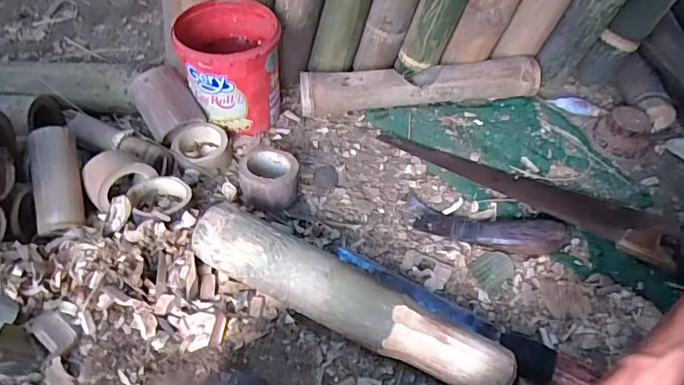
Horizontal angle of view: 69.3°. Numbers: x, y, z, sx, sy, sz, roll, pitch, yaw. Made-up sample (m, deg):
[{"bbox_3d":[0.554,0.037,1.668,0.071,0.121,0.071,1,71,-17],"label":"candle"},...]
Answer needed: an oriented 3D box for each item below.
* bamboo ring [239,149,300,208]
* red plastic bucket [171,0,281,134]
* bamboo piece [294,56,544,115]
[{"bbox_3d":[-0.097,-0.018,0.662,0.074,0.062,0.079,3,49,-3],"label":"bamboo ring"},{"bbox_3d":[-0.162,-0.180,0.736,0.134,0.160,0.134,3,49,-3],"label":"red plastic bucket"},{"bbox_3d":[0.131,-0.182,0.834,0.406,0.063,0.073,-5,49,-10],"label":"bamboo piece"}]

